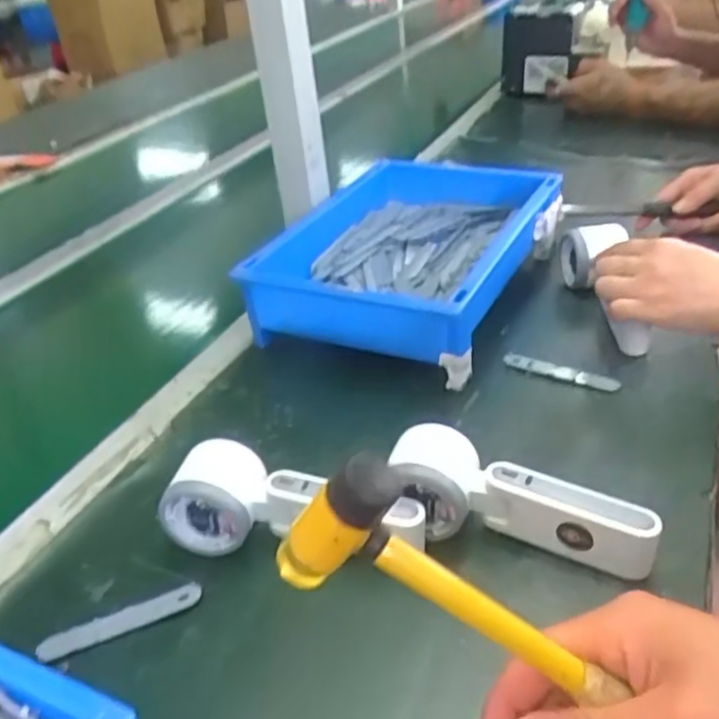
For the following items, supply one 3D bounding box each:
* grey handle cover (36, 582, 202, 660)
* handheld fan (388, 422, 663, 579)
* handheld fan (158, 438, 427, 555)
[{"bbox_3d":[-0.143,0.156,0.436,0.096,0.005,0.018,-19,38,-13],"label":"grey handle cover"},{"bbox_3d":[0.099,0.087,0.454,0.159,0.057,0.051,7,35,19],"label":"handheld fan"},{"bbox_3d":[-0.040,0.093,0.468,0.167,0.059,0.050,2,34,12],"label":"handheld fan"}]

